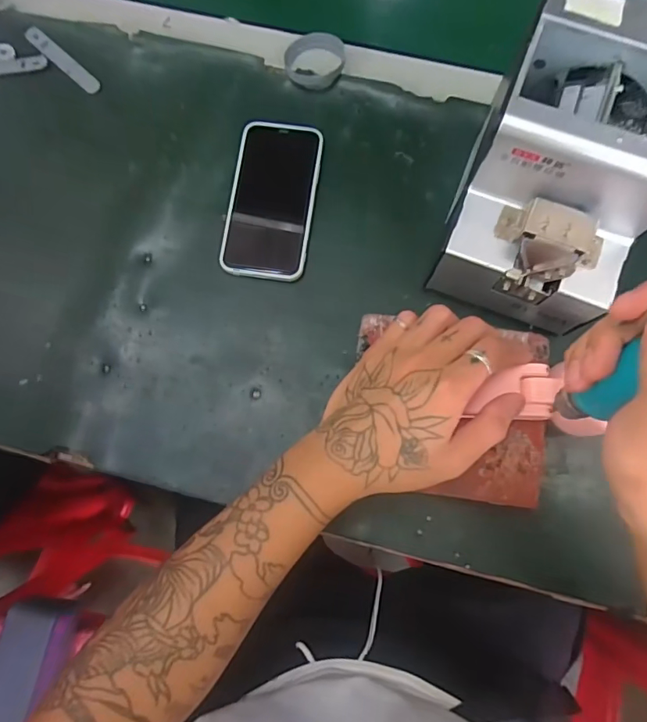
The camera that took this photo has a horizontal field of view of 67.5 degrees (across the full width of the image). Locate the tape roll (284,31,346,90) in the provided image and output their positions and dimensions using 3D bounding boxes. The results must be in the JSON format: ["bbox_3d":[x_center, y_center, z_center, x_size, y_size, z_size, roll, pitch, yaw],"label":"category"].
[{"bbox_3d":[-0.009,-0.283,0.455,0.056,0.015,0.048,19,79,5],"label":"tape roll"}]

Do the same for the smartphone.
[{"bbox_3d":[-0.045,-0.145,0.431,0.073,0.005,0.146,8,78,3],"label":"smartphone"}]

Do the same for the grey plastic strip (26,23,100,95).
[{"bbox_3d":[-0.251,-0.289,0.466,0.093,0.004,0.017,41,77,4],"label":"grey plastic strip"}]

